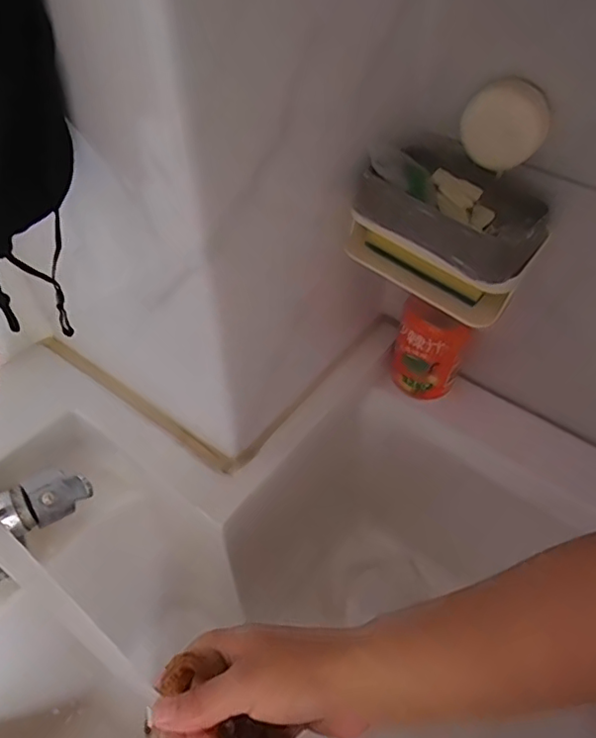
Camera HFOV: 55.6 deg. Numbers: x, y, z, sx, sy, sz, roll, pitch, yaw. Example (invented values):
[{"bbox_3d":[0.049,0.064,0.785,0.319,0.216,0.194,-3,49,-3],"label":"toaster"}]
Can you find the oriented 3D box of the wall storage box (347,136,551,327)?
[{"bbox_3d":[0.107,-0.095,0.398,0.088,0.079,0.132,-34,57,-26],"label":"wall storage box"}]

